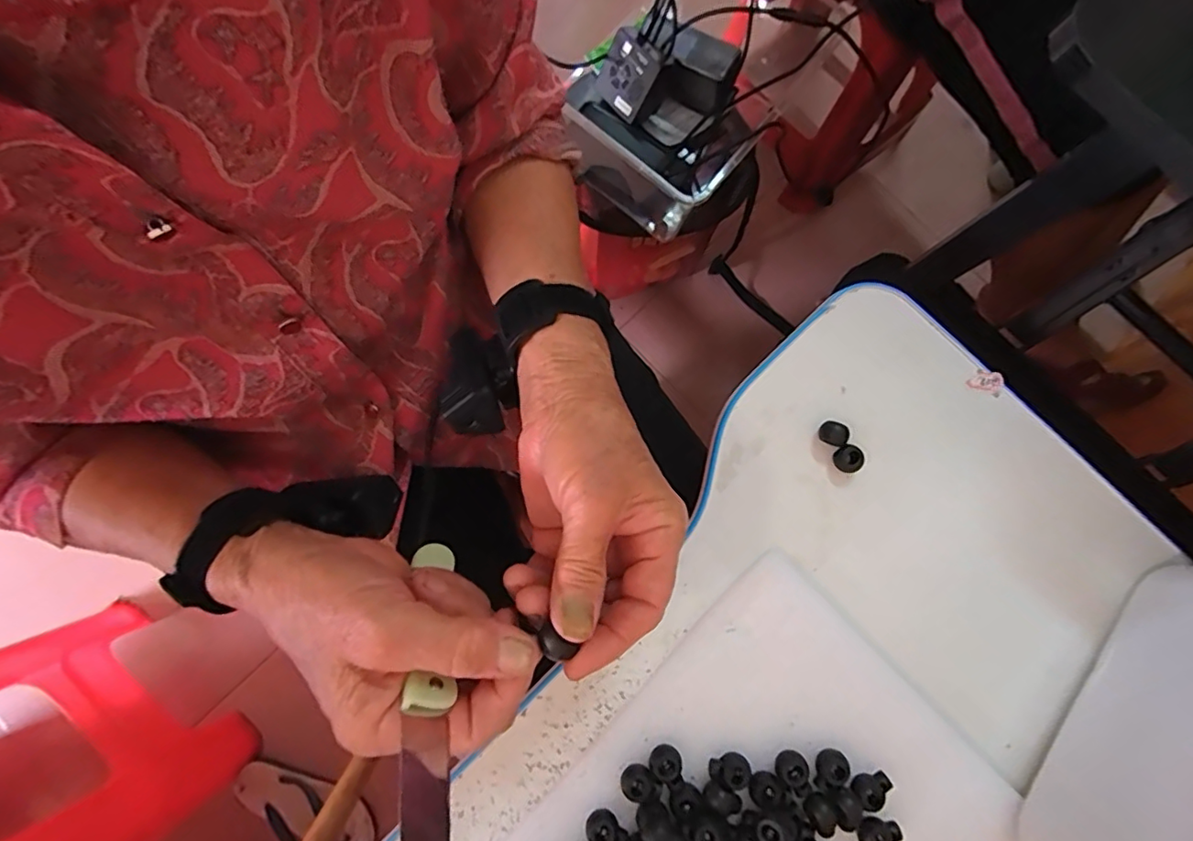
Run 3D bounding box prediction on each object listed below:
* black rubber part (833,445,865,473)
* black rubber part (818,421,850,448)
[{"bbox_3d":[0.159,0.025,0.343,0.015,0.012,0.017,-19,79,-3],"label":"black rubber part"},{"bbox_3d":[0.150,0.009,0.344,0.017,0.015,0.012,31,81,7],"label":"black rubber part"}]

